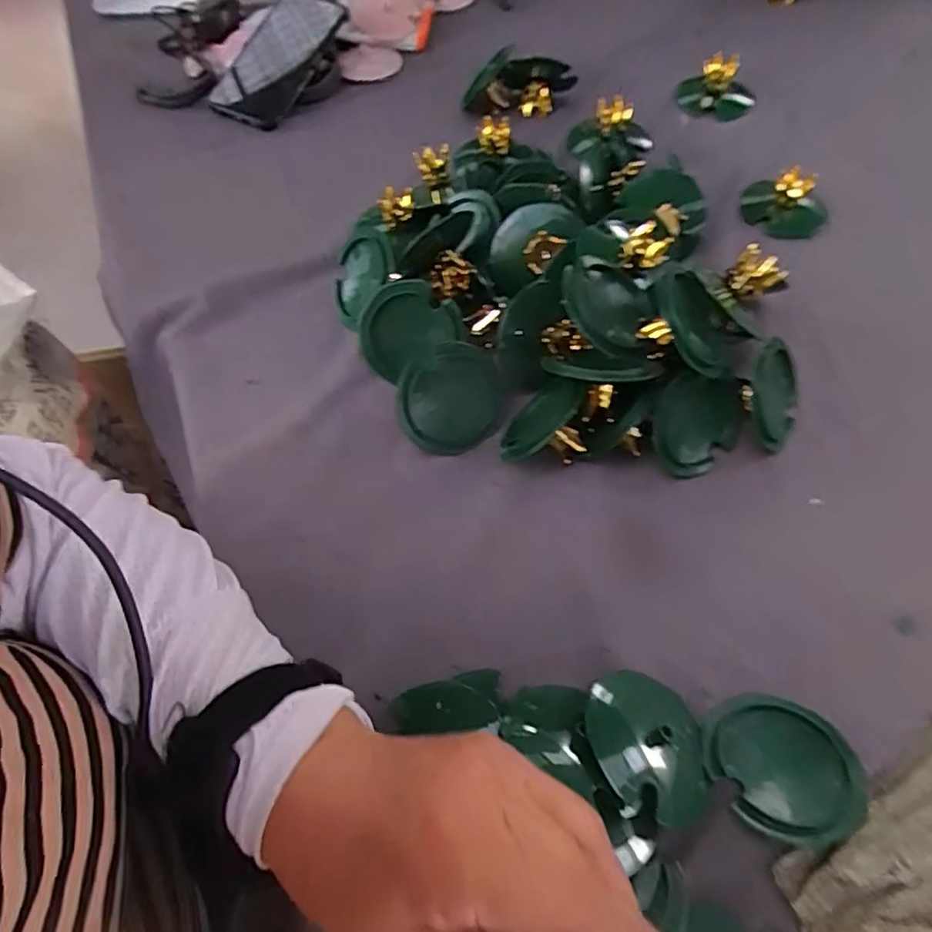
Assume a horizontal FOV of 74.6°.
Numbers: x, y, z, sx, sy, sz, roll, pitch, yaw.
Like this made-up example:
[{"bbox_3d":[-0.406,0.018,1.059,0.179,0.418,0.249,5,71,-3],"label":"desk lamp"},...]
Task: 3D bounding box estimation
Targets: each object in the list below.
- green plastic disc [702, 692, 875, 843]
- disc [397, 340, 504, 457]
[{"bbox_3d":[0.164,0.154,0.319,0.070,0.005,0.072,-9,44,8],"label":"green plastic disc"},{"bbox_3d":[-0.010,-0.047,0.430,0.071,0.010,0.074,-1,95,-11],"label":"disc"}]

